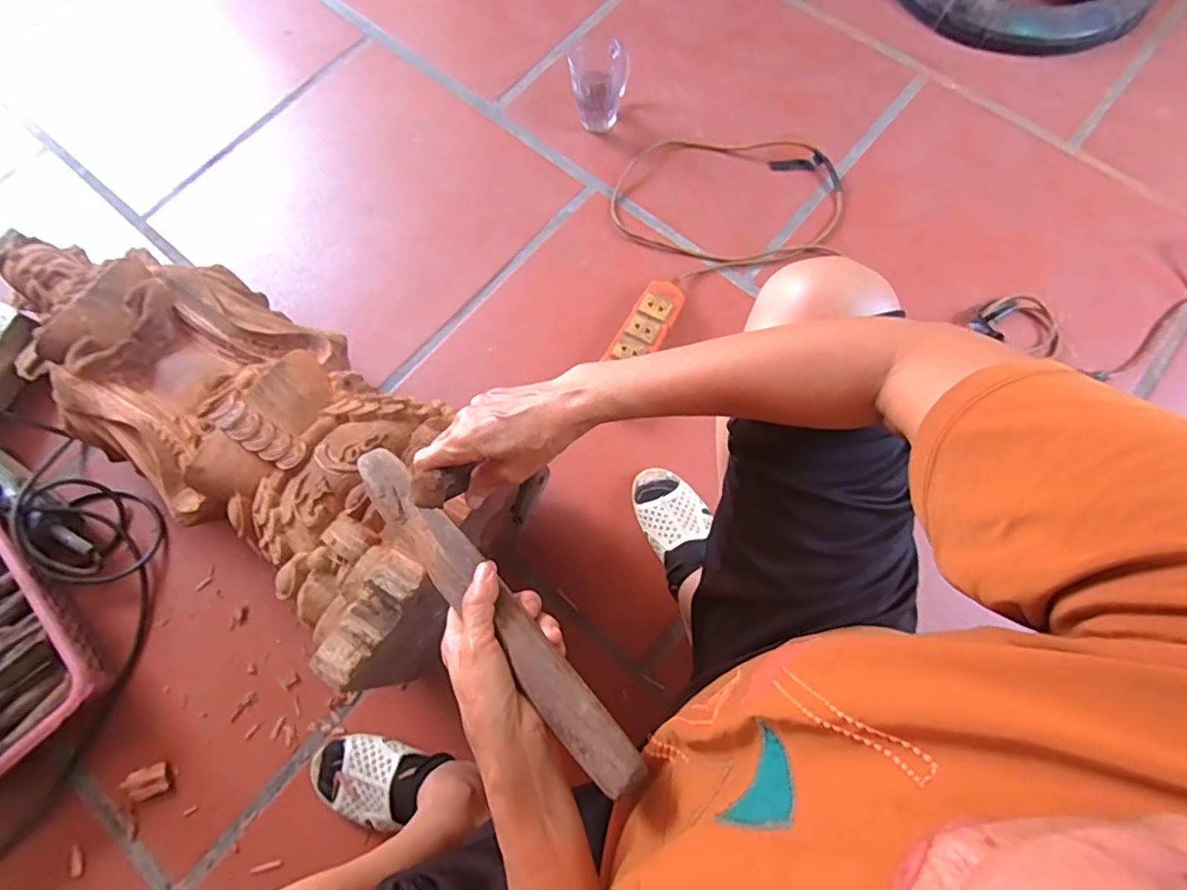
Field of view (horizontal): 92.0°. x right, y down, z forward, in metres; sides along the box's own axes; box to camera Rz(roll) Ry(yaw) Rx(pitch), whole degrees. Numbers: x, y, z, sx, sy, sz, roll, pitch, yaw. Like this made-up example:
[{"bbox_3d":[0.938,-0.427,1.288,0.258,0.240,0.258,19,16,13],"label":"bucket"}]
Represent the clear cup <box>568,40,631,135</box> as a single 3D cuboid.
[{"bbox_3d":[0.010,-0.566,0.910,0.088,0.125,0.093,3,72,3],"label":"clear cup"}]

